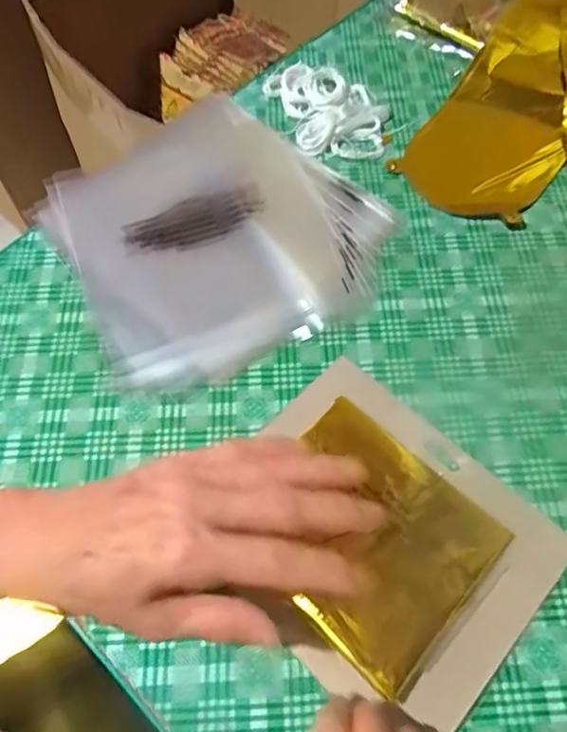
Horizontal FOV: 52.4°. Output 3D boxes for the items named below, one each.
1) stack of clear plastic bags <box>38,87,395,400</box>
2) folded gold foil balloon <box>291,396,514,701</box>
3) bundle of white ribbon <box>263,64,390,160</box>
[{"bbox_3d":[-0.049,-0.109,0.458,0.241,0.024,0.224,-27,65,-12],"label":"stack of clear plastic bags"},{"bbox_3d":[0.050,0.100,0.350,0.136,0.013,0.120,40,70,20],"label":"folded gold foil balloon"},{"bbox_3d":[0.044,-0.236,0.529,0.089,0.017,0.118,-20,63,-9],"label":"bundle of white ribbon"}]

